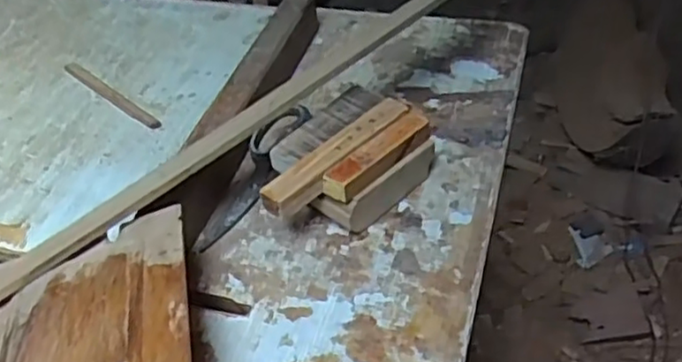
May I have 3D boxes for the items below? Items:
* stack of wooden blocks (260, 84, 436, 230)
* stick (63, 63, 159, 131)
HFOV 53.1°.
[{"bbox_3d":[0.001,-0.007,0.568,0.096,0.061,0.144,24,50,29],"label":"stack of wooden blocks"},{"bbox_3d":[-0.252,-0.096,0.740,0.016,0.010,0.183,-36,50,-29],"label":"stick"}]

